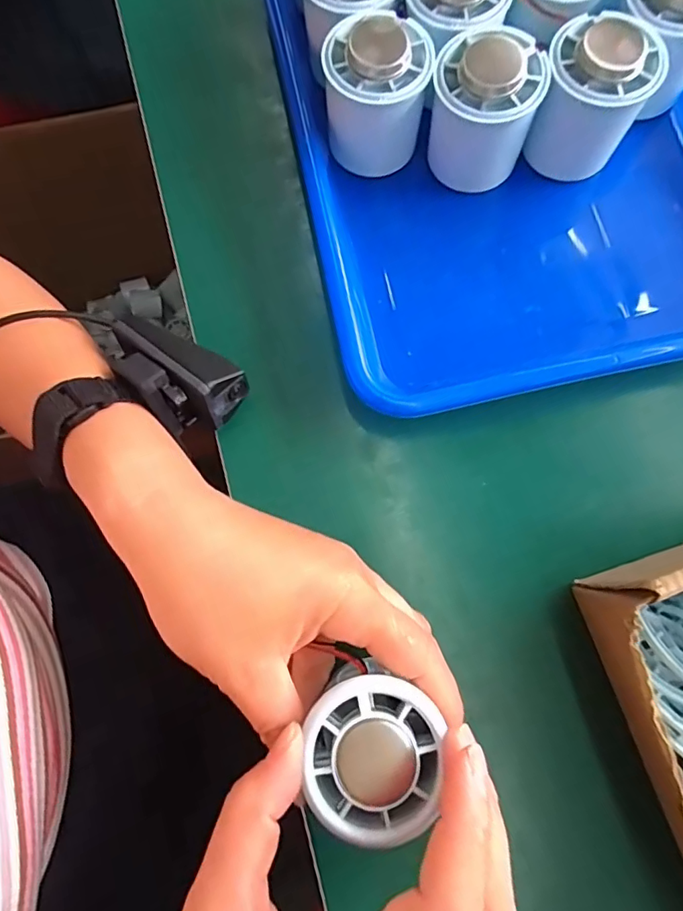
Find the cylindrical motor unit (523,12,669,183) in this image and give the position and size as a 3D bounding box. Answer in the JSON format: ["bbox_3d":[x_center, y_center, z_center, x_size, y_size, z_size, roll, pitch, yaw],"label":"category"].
[{"bbox_3d":[0.128,-0.184,0.261,0.051,0.055,0.048,0,77,1],"label":"cylindrical motor unit"}]

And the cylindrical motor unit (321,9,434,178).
[{"bbox_3d":[0.018,-0.192,0.271,0.051,0.062,0.049,0,77,1],"label":"cylindrical motor unit"}]

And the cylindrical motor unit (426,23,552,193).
[{"bbox_3d":[0.075,-0.184,0.264,0.054,0.057,0.050,27,79,6],"label":"cylindrical motor unit"}]

